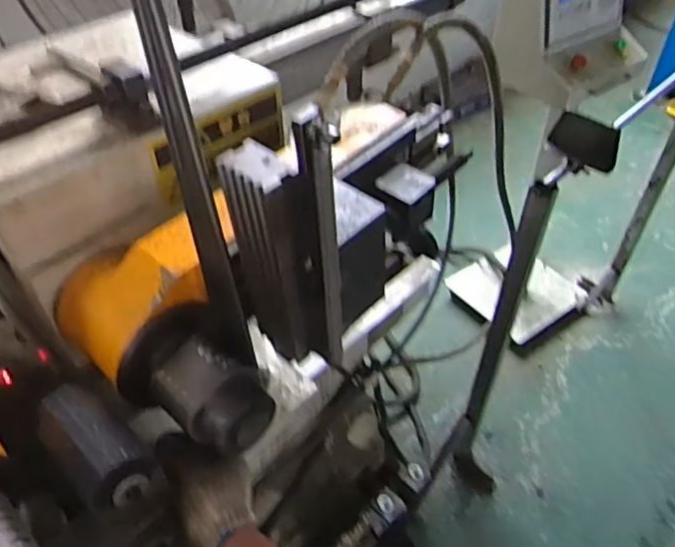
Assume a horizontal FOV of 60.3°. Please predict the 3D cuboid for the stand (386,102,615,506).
[{"bbox_3d":[0.428,0.138,1.444,0.170,1.058,0.270,18,47,18],"label":"stand"}]

